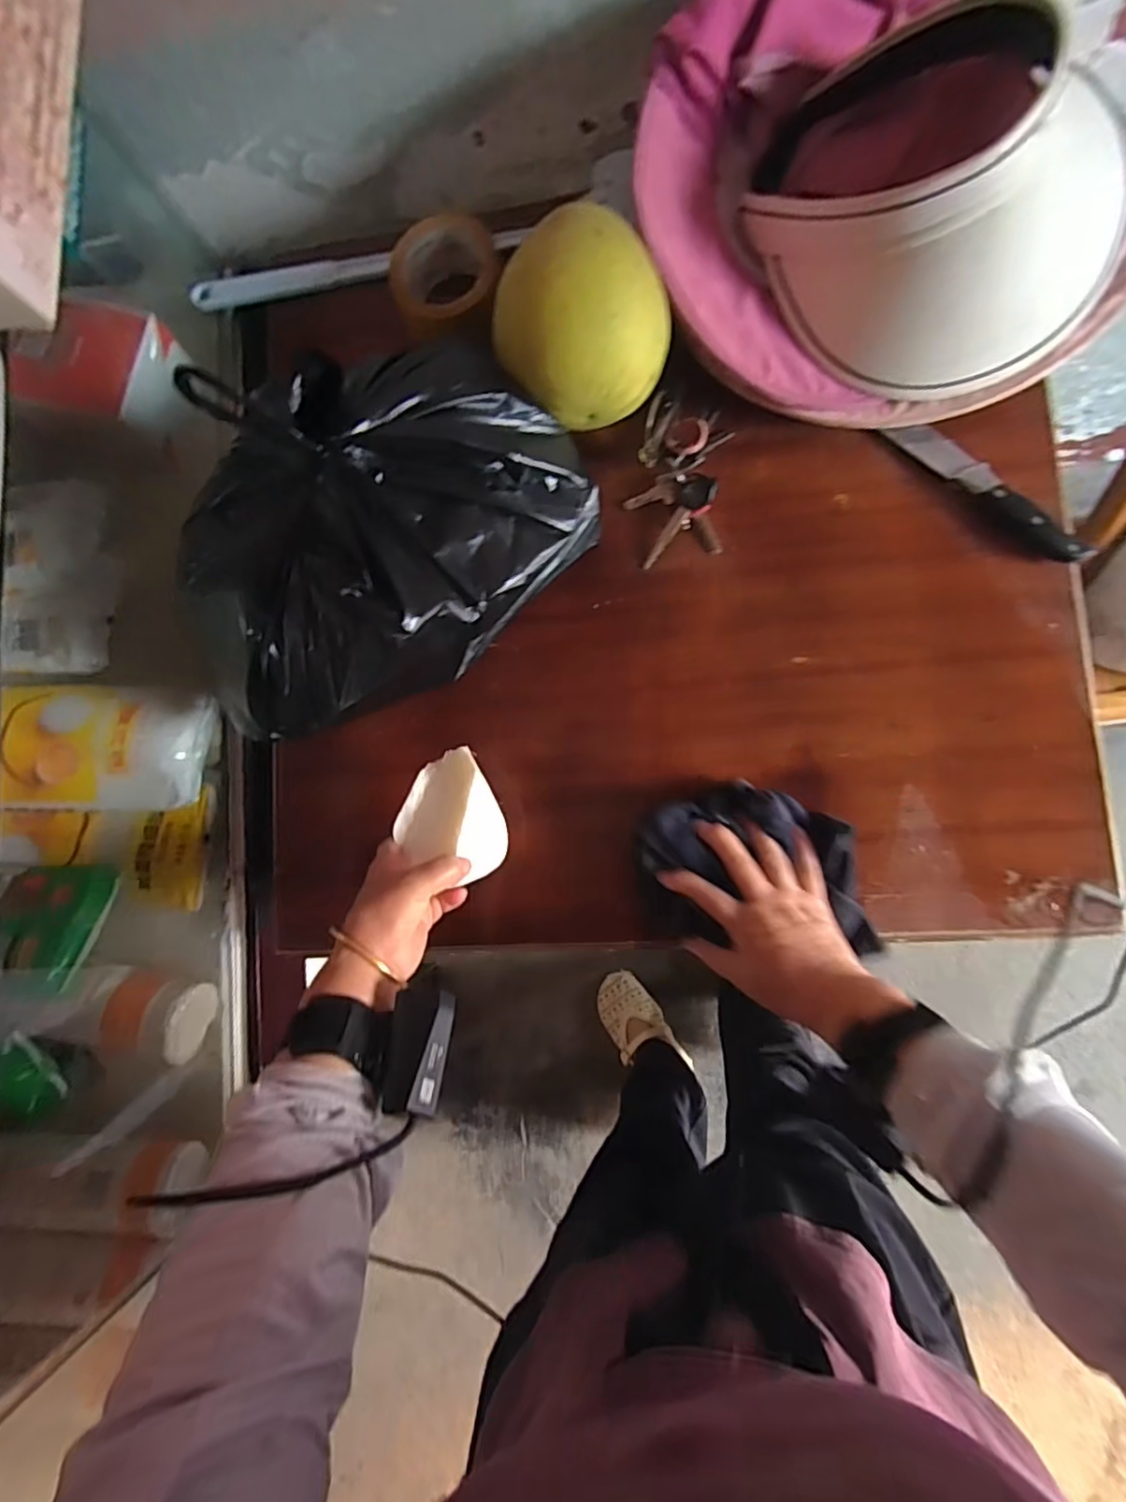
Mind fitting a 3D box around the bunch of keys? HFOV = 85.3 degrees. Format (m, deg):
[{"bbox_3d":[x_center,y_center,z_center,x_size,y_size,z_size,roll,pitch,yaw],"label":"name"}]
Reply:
[{"bbox_3d":[0.101,-0.232,0.526,0.078,0.030,0.134,6,84,8],"label":"bunch of keys"}]

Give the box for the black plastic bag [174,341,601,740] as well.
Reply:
[{"bbox_3d":[-0.148,-0.165,0.481,0.341,0.155,0.228,-31,81,3],"label":"black plastic bag"}]

